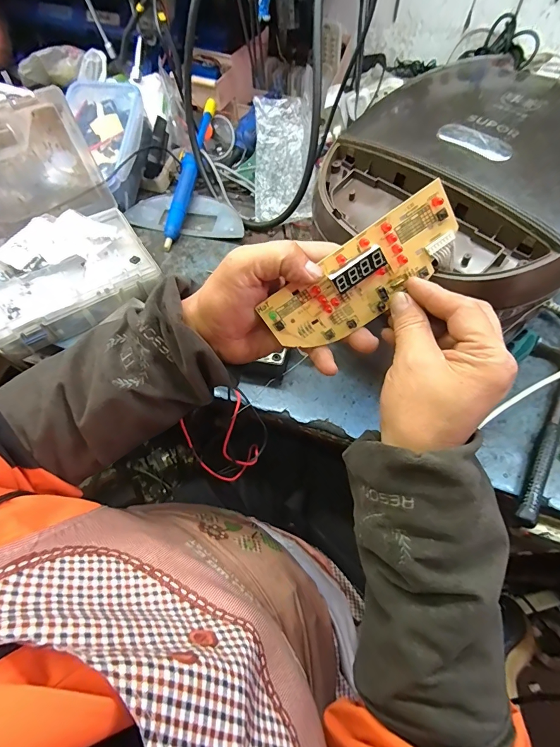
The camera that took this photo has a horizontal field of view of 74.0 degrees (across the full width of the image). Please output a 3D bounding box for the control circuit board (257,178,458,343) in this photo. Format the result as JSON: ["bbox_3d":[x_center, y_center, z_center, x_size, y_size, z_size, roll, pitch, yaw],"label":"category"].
[{"bbox_3d":[0.062,-0.068,0.277,0.151,0.060,0.012,-33,25,9],"label":"control circuit board"}]

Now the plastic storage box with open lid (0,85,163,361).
[{"bbox_3d":[-0.329,-0.211,0.491,0.227,0.145,0.243,-31,64,-17],"label":"plastic storage box with open lid"}]

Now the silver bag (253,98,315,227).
[{"bbox_3d":[0.010,-0.334,0.589,0.099,0.168,0.025,11,26,20],"label":"silver bag"}]

